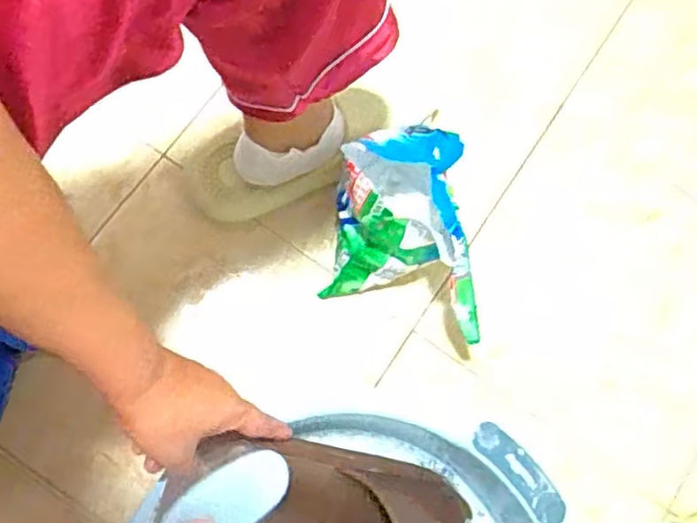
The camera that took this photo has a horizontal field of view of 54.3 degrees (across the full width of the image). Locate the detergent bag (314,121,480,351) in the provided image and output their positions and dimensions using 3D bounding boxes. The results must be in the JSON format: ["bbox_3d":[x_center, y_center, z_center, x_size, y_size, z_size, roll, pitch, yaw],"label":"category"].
[{"bbox_3d":[0.060,-0.030,0.639,0.153,0.111,0.174,14,75,-2],"label":"detergent bag"}]

